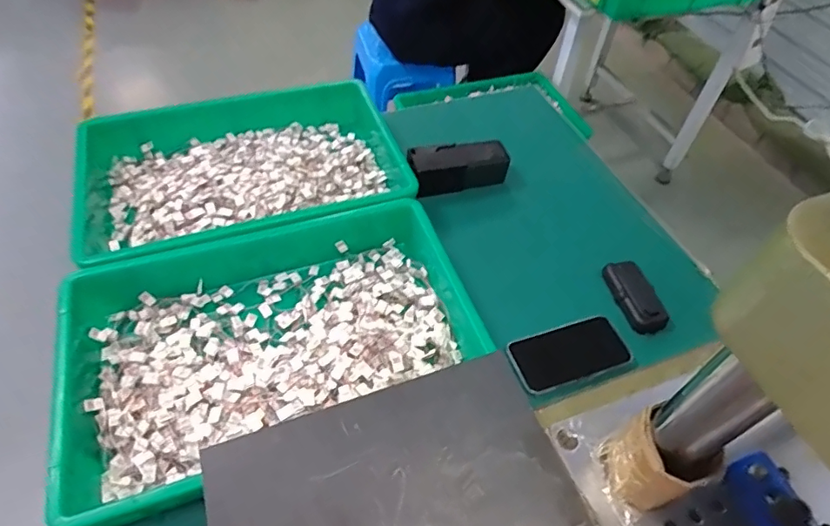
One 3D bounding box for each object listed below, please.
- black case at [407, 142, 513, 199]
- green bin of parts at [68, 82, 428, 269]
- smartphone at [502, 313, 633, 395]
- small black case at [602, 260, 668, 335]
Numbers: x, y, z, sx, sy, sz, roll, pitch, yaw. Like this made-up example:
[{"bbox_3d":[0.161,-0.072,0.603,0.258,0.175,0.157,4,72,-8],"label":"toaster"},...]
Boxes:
[{"bbox_3d":[0.067,-0.153,0.812,0.154,0.052,0.054,-9,52,-11],"label":"black case"},{"bbox_3d":[-0.242,-0.129,0.744,0.468,0.075,0.277,-18,54,-17],"label":"green bin of parts"},{"bbox_3d":[0.188,0.110,0.636,0.141,0.008,0.077,-13,53,-13],"label":"smartphone"},{"bbox_3d":[0.297,0.043,0.702,0.052,0.026,0.101,-8,52,-10],"label":"small black case"}]

